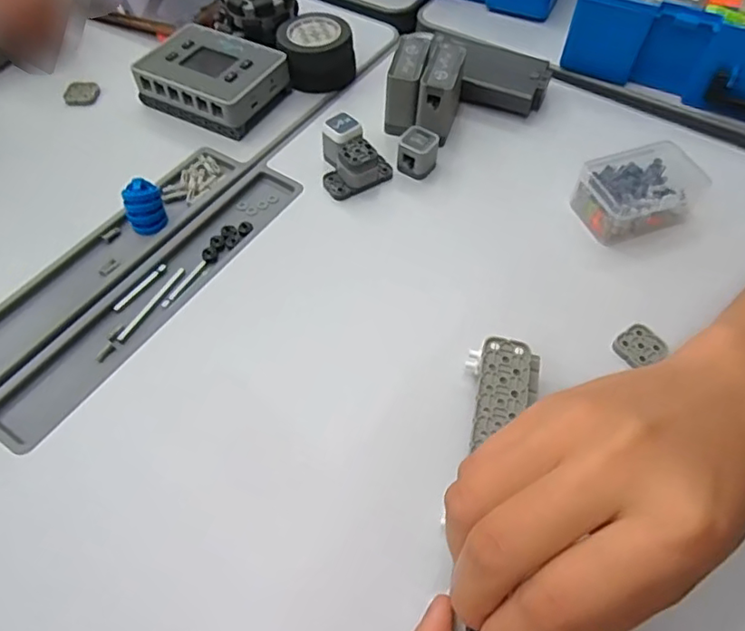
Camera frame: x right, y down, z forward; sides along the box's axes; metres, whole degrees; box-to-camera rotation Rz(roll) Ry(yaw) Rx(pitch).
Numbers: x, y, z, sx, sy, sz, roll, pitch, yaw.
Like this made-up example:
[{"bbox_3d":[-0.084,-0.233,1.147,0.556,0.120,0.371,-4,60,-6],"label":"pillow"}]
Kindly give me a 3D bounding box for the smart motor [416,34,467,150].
[{"bbox_3d":[0.051,-0.167,0.426,0.027,0.055,0.070,11,55,7],"label":"smart motor"}]

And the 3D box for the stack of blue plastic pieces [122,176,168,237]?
[{"bbox_3d":[-0.156,-0.075,0.384,0.024,0.027,0.025,15,56,10],"label":"stack of blue plastic pieces"}]

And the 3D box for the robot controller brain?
[{"bbox_3d":[-0.126,-0.189,0.455,0.100,0.037,0.078,27,59,17],"label":"robot controller brain"}]

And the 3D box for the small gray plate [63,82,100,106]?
[{"bbox_3d":[-0.242,-0.185,0.467,0.028,0.005,0.025,-21,58,-15],"label":"small gray plate"}]

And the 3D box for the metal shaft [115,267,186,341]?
[{"bbox_3d":[-0.139,-0.009,0.353,0.005,0.004,0.061,23,58,15],"label":"metal shaft"}]

